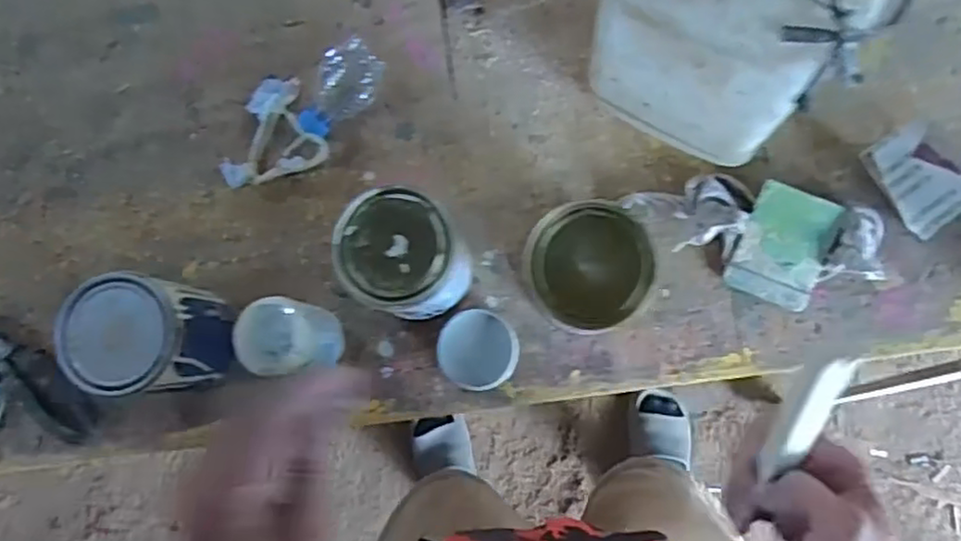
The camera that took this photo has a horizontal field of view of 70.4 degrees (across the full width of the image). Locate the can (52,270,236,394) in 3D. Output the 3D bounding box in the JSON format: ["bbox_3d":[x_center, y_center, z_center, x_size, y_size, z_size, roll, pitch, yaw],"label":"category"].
[{"bbox_3d":[-0.310,0.064,0.655,0.101,0.137,0.103,0,83,3],"label":"can"}]

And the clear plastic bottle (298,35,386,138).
[{"bbox_3d":[-0.148,-0.189,0.720,0.060,0.057,0.105,25,85,5],"label":"clear plastic bottle"}]

